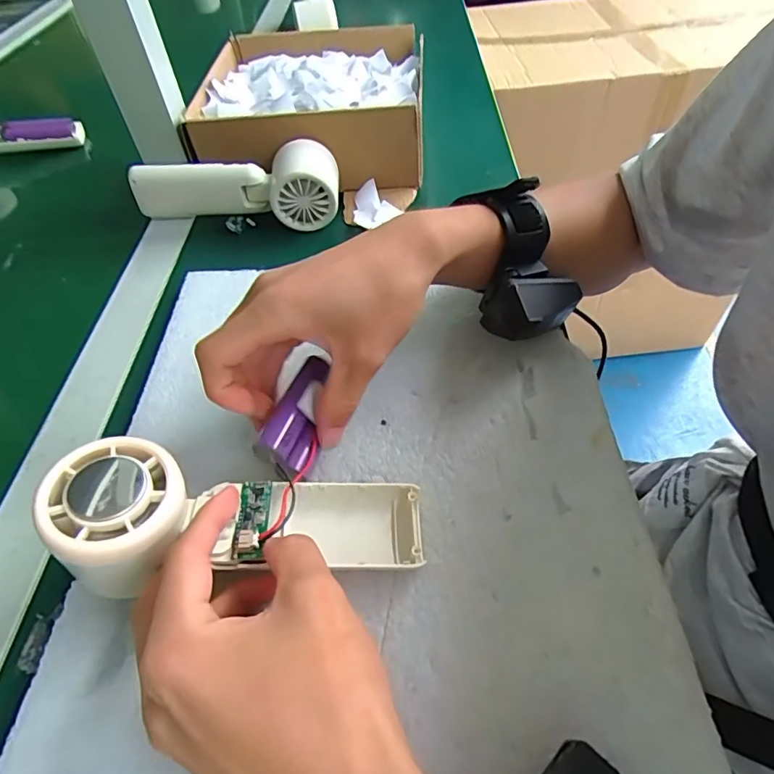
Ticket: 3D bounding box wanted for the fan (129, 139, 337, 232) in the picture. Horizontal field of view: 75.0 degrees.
[{"bbox_3d":[-0.125,-0.172,0.431,0.164,0.052,0.052,-1,52,3],"label":"fan"}]

